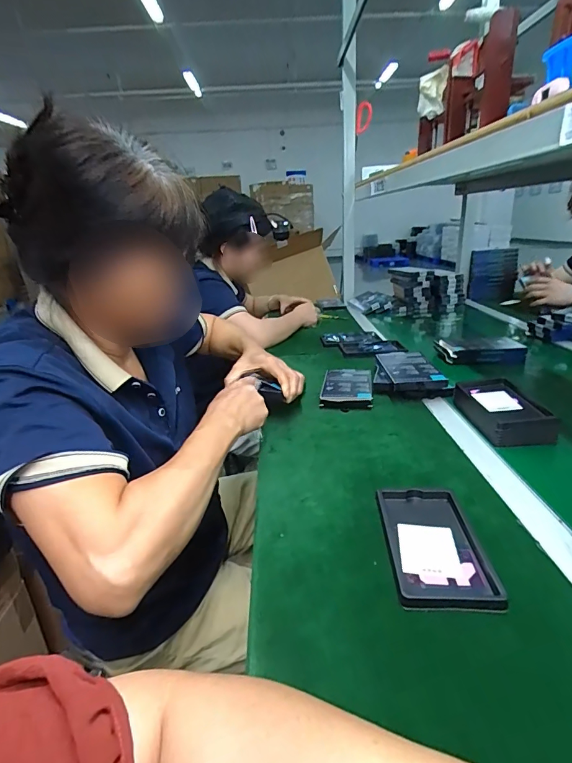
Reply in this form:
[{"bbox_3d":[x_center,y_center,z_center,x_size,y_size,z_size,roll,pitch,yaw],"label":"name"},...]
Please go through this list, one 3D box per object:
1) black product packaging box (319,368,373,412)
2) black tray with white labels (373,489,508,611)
[{"bbox_3d":[0.120,0.011,0.807,0.094,0.023,0.168,1,22,10],"label":"black product packaging box"},{"bbox_3d":[0.154,0.166,0.428,0.095,0.015,0.160,-1,22,5],"label":"black tray with white labels"}]

